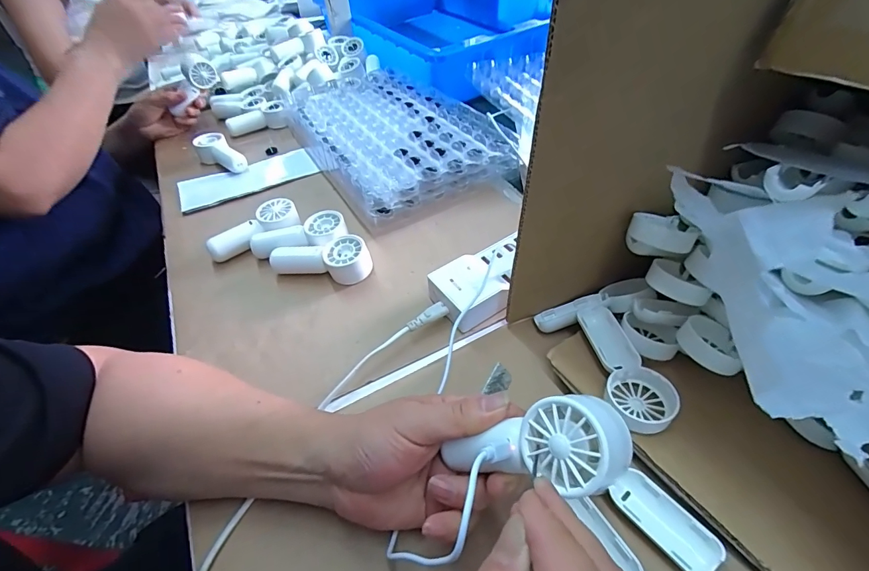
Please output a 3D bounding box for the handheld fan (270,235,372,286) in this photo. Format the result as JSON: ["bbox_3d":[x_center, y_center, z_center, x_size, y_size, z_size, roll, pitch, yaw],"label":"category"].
[{"bbox_3d":[-0.126,-0.031,0.459,0.113,0.037,0.048,11,48,14],"label":"handheld fan"}]

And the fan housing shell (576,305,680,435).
[{"bbox_3d":[0.152,0.061,0.326,0.043,0.020,0.112,-5,46,0],"label":"fan housing shell"}]

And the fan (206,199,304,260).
[{"bbox_3d":[-0.221,-0.068,0.501,0.110,0.037,0.054,-19,48,-13],"label":"fan"}]

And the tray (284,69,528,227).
[{"bbox_3d":[-0.074,-0.238,0.639,0.236,0.052,0.403,-25,49,-18],"label":"tray"}]

